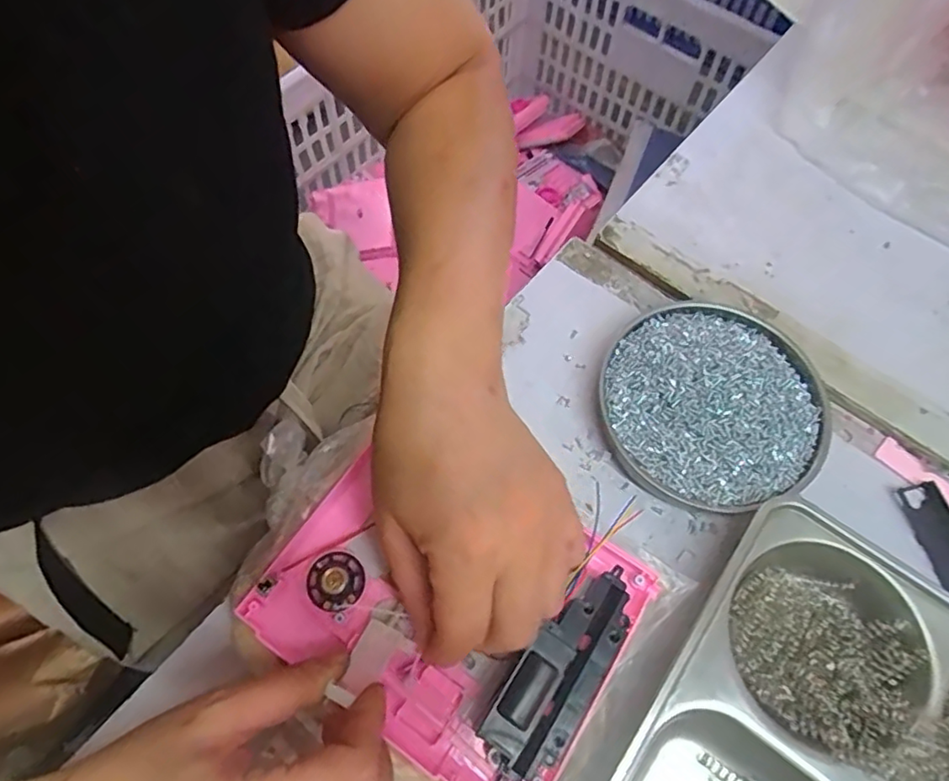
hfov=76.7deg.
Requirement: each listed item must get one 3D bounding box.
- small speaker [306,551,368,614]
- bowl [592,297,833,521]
[{"bbox_3d":[-0.069,0.094,0.297,0.028,0.009,0.027,1,64,-2],"label":"small speaker"},{"bbox_3d":[0.146,0.007,0.370,0.133,0.023,0.130,1,64,-2],"label":"bowl"}]

